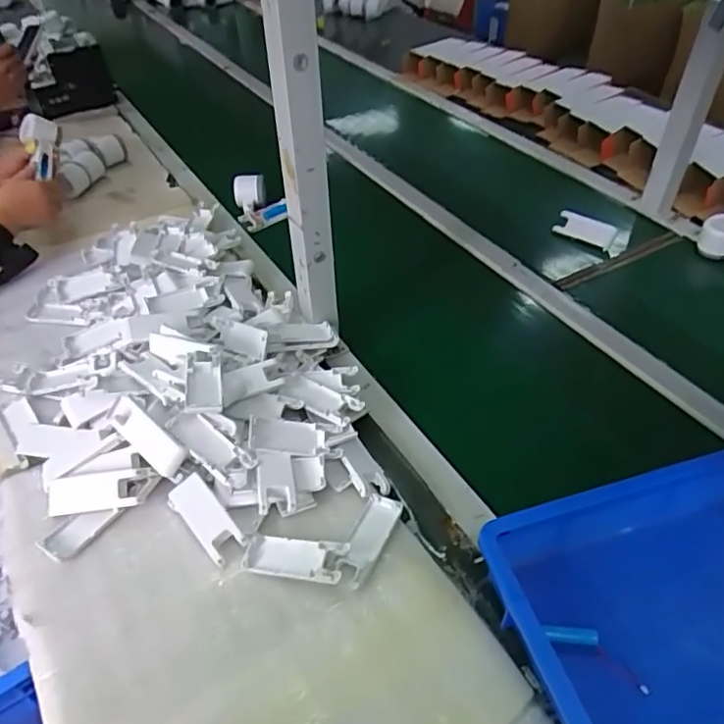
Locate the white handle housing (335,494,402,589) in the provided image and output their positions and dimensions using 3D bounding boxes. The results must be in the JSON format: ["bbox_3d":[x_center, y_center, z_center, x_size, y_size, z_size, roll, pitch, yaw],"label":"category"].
[{"bbox_3d":[0.006,0.178,0.593,0.036,0.013,0.102,18,47,20],"label":"white handle housing"}]

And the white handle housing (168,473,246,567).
[{"bbox_3d":[-0.163,0.162,0.606,0.038,0.020,0.099,-34,52,-29],"label":"white handle housing"}]

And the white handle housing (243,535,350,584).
[{"bbox_3d":[-0.067,0.192,0.573,0.102,0.019,0.040,8,45,11],"label":"white handle housing"}]

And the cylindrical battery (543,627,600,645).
[{"bbox_3d":[0.185,0.244,0.518,0.046,0.011,0.013,4,44,6],"label":"cylindrical battery"}]

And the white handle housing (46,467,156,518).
[{"bbox_3d":[-0.281,0.140,0.627,0.108,0.016,0.043,-12,71,-4],"label":"white handle housing"}]

